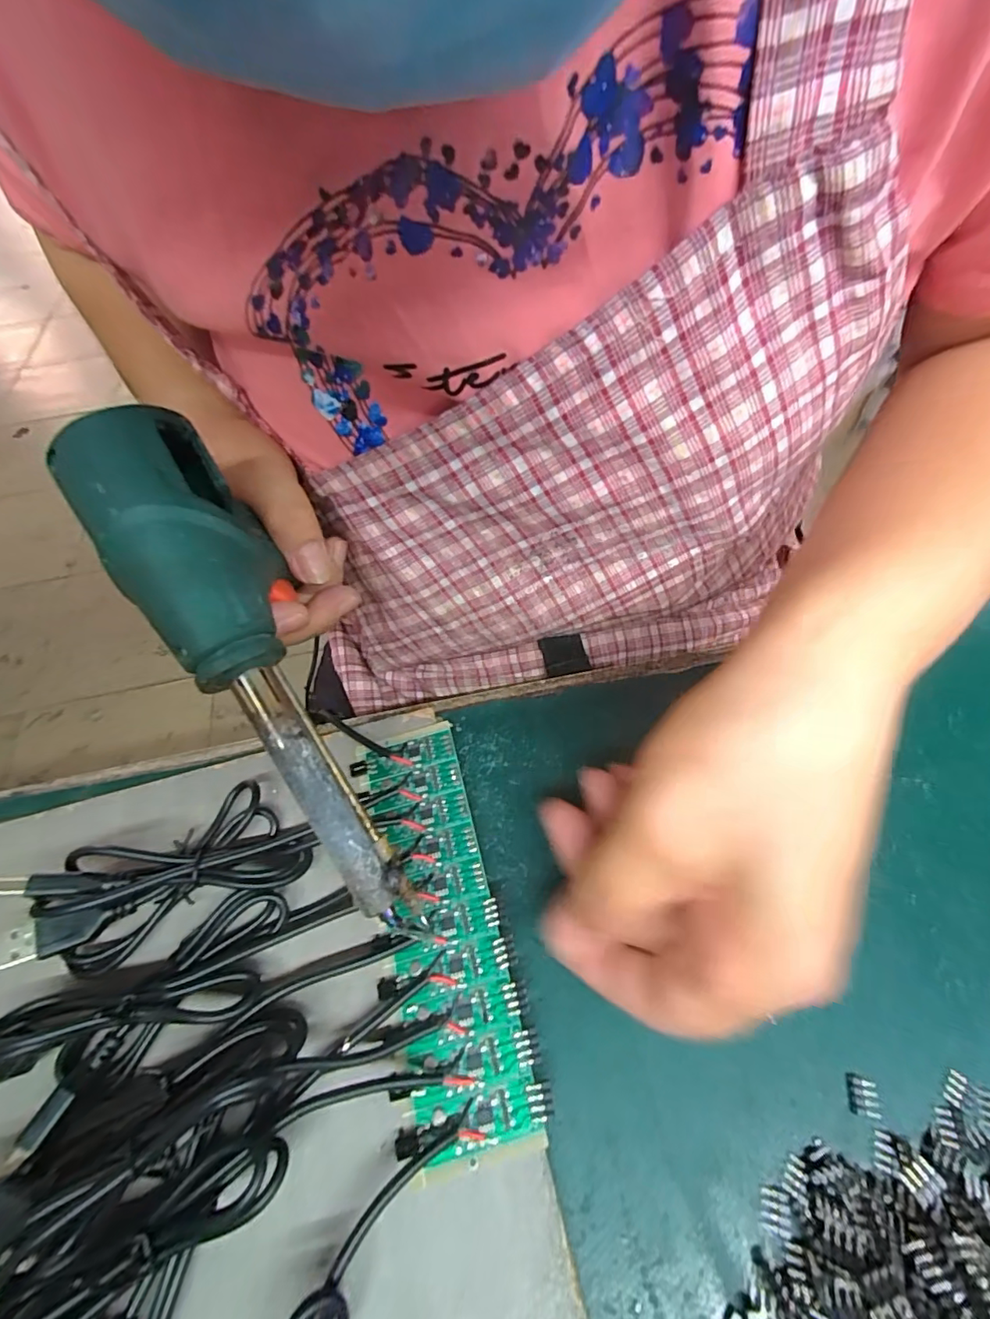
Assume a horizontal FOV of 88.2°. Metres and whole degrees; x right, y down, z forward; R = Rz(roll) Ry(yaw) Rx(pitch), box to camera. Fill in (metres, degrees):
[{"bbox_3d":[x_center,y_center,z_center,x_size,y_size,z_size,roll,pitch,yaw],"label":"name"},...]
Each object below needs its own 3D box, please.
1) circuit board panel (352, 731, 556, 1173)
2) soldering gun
[{"bbox_3d":[-0.022,0.093,0.189,0.044,0.011,0.137,-14,59,-7],"label":"circuit board panel"},{"bbox_3d":[-0.072,0.011,0.165,0.041,0.032,0.184,-28,93,-14],"label":"soldering gun"}]

